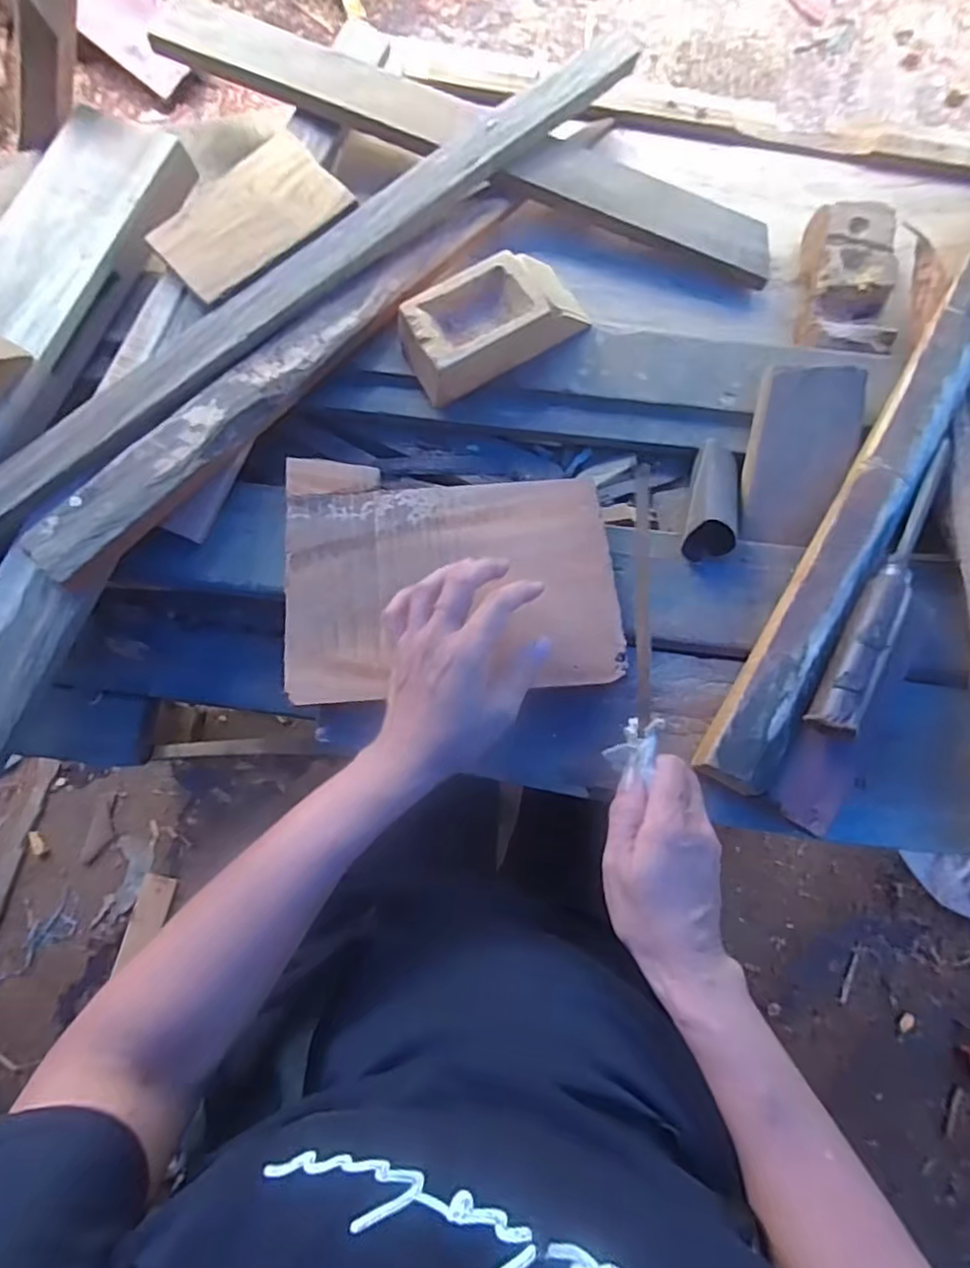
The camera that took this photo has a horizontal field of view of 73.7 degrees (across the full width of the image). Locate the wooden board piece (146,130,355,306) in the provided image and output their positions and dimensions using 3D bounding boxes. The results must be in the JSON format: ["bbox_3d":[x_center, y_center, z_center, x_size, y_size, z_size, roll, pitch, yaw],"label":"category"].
[{"bbox_3d":[-0.187,-0.331,0.512,0.148,0.010,0.091,-43,81,-8],"label":"wooden board piece"}]

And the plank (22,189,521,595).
[{"bbox_3d":[-0.145,-0.214,0.498,0.057,0.040,0.476,40,78,8],"label":"plank"}]

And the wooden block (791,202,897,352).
[{"bbox_3d":[0.316,-0.301,0.562,0.076,0.039,0.145,5,78,2],"label":"wooden block"}]

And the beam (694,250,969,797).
[{"bbox_3d":[0.322,-0.164,0.478,0.046,0.034,0.619,31,80,7],"label":"beam"}]

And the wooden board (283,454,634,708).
[{"bbox_3d":[-0.025,-0.044,0.476,0.236,0.015,0.173,-3,76,-3],"label":"wooden board"}]

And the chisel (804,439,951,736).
[{"bbox_3d":[0.280,-0.038,0.441,0.027,0.025,0.239,30,80,7],"label":"chisel"}]

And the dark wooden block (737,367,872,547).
[{"bbox_3d":[0.244,-0.136,0.500,0.076,0.021,0.130,8,101,13],"label":"dark wooden block"}]

